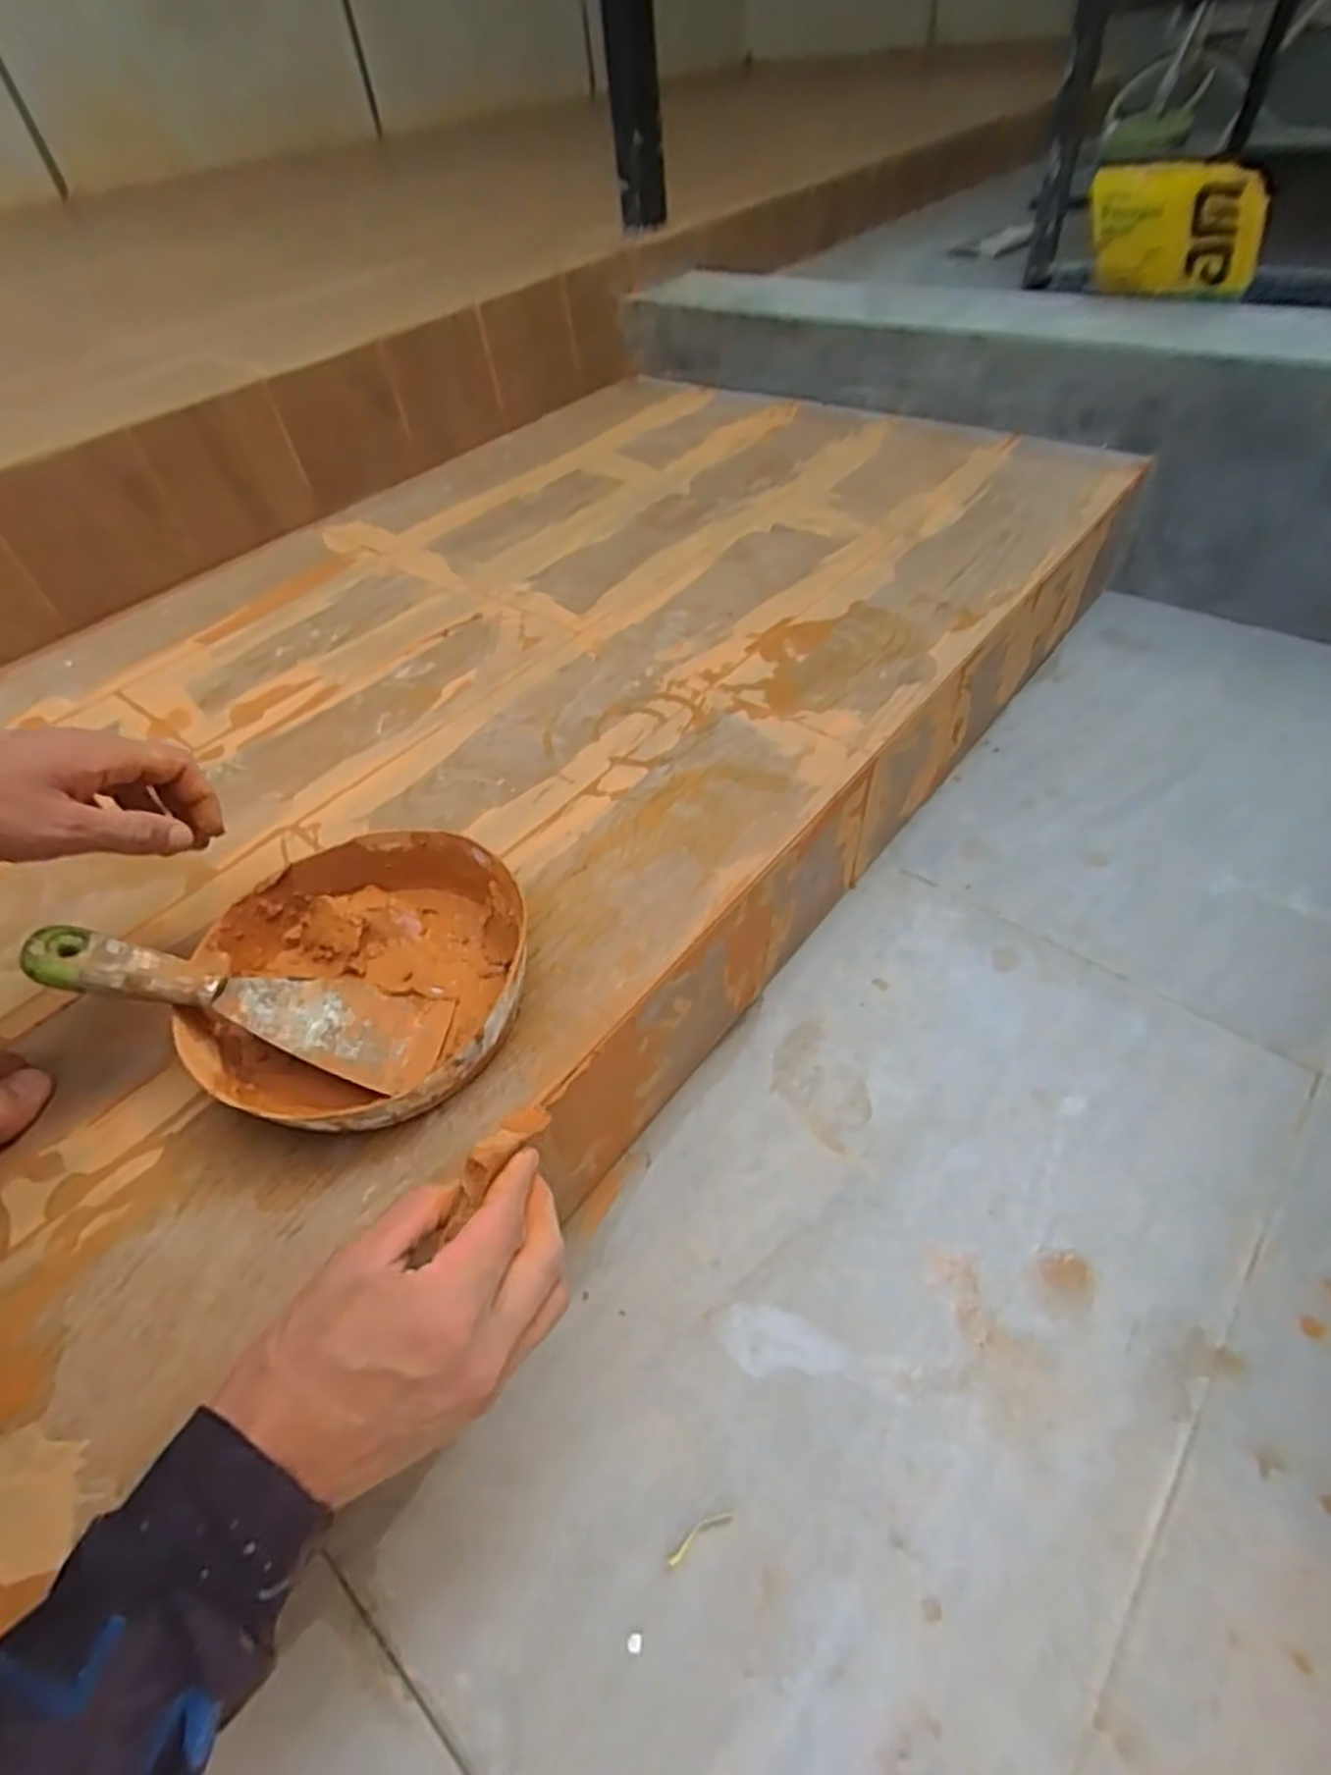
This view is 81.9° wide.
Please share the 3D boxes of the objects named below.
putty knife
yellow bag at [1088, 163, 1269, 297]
[{"bbox_3d":[-0.219,0.062,0.401,0.203,0.015,0.061,17,48,-11],"label":"putty knife"},{"bbox_3d":[0.546,-0.707,0.831,0.173,0.116,0.084,21,54,22],"label":"yellow bag"}]

